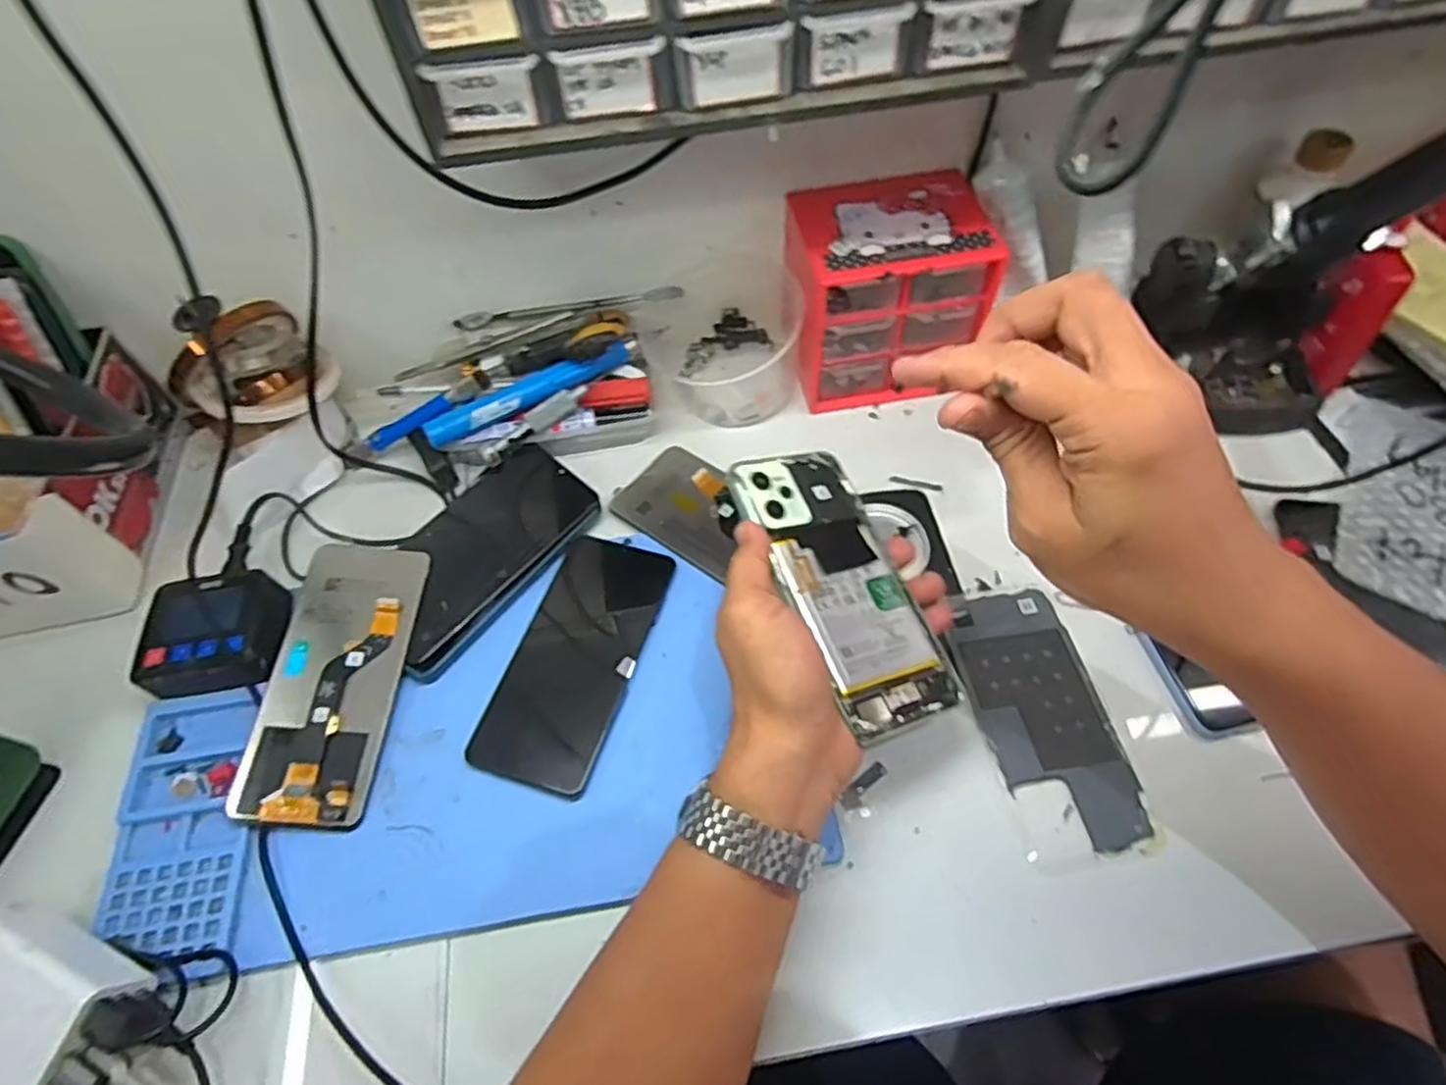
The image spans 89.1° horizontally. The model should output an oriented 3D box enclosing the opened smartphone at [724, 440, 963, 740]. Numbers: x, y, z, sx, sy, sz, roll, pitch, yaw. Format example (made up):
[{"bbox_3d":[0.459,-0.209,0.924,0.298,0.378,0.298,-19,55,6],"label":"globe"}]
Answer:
[{"bbox_3d":[0.066,0.019,0.393,0.075,0.004,0.163,-14,65,-31],"label":"opened smartphone"}]

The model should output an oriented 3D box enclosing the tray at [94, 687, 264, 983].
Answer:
[{"bbox_3d":[-0.292,0.152,0.398,0.069,0.014,0.154,-12,58,-6],"label":"tray"}]

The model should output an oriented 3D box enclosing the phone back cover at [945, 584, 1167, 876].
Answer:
[{"bbox_3d":[0.182,0.098,0.421,0.074,0.006,0.160,-9,58,-4],"label":"phone back cover"}]

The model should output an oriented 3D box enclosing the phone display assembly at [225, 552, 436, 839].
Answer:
[{"bbox_3d":[-0.225,0.077,0.427,0.074,0.009,0.164,4,62,1],"label":"phone display assembly"}]

